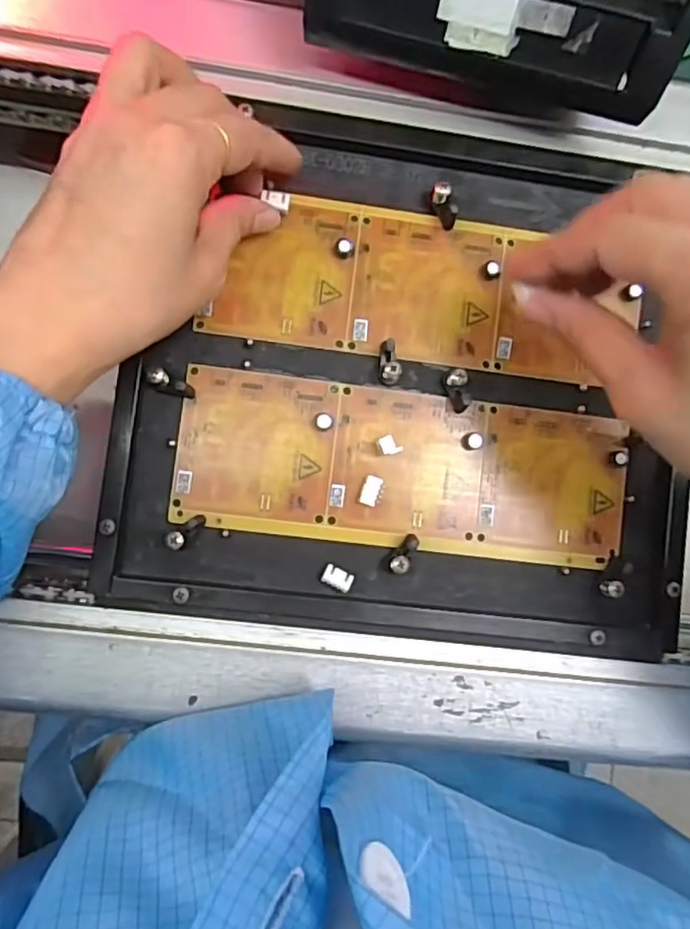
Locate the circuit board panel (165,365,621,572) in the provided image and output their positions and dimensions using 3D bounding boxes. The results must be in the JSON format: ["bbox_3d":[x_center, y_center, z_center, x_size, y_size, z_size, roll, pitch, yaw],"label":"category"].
[{"bbox_3d":[0.029,0.002,0.295,0.209,0.005,0.072,7,87,-3],"label":"circuit board panel"}]

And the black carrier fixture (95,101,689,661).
[{"bbox_3d":[0.035,-0.040,0.294,0.257,0.015,0.232,7,87,-3],"label":"black carrier fixture"}]

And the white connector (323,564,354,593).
[{"bbox_3d":[-0.003,0.052,0.288,0.014,0.006,0.010,23,87,-3],"label":"white connector"}]

